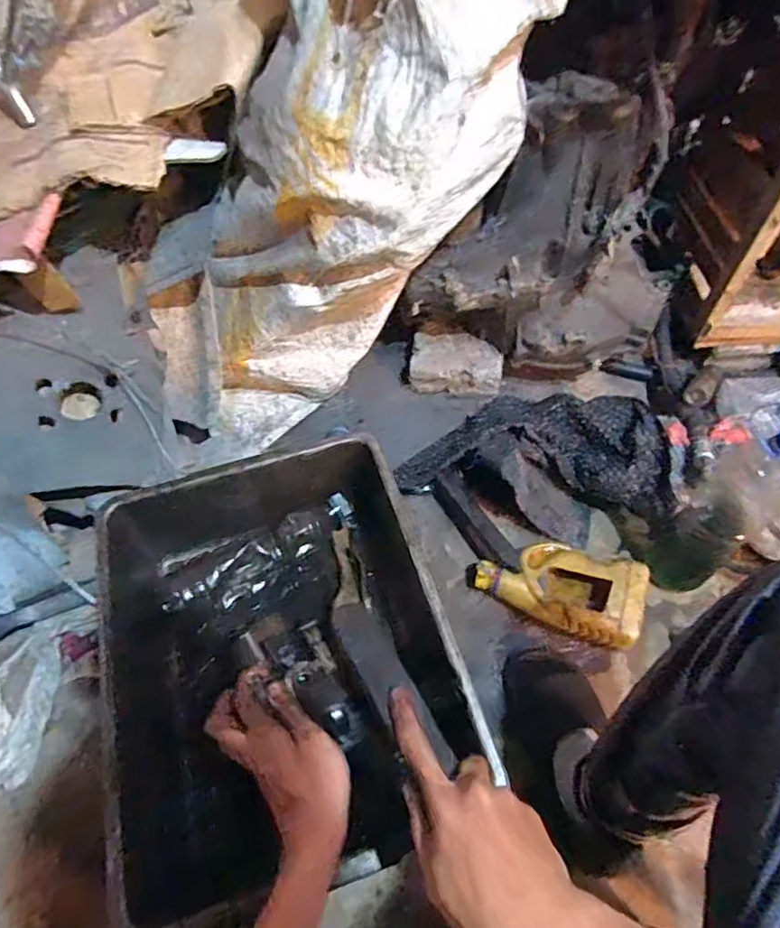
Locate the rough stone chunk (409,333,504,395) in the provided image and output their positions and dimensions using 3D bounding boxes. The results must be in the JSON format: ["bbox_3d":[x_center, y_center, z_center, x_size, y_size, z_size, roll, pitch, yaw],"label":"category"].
[{"bbox_3d":[0.123,-0.184,1.040,0.164,0.055,0.097,7,57,6],"label":"rough stone chunk"}]

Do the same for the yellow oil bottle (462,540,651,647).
[{"bbox_3d":[0.237,0.176,0.819,0.242,0.057,0.116,15,59,11],"label":"yellow oil bottle"}]

